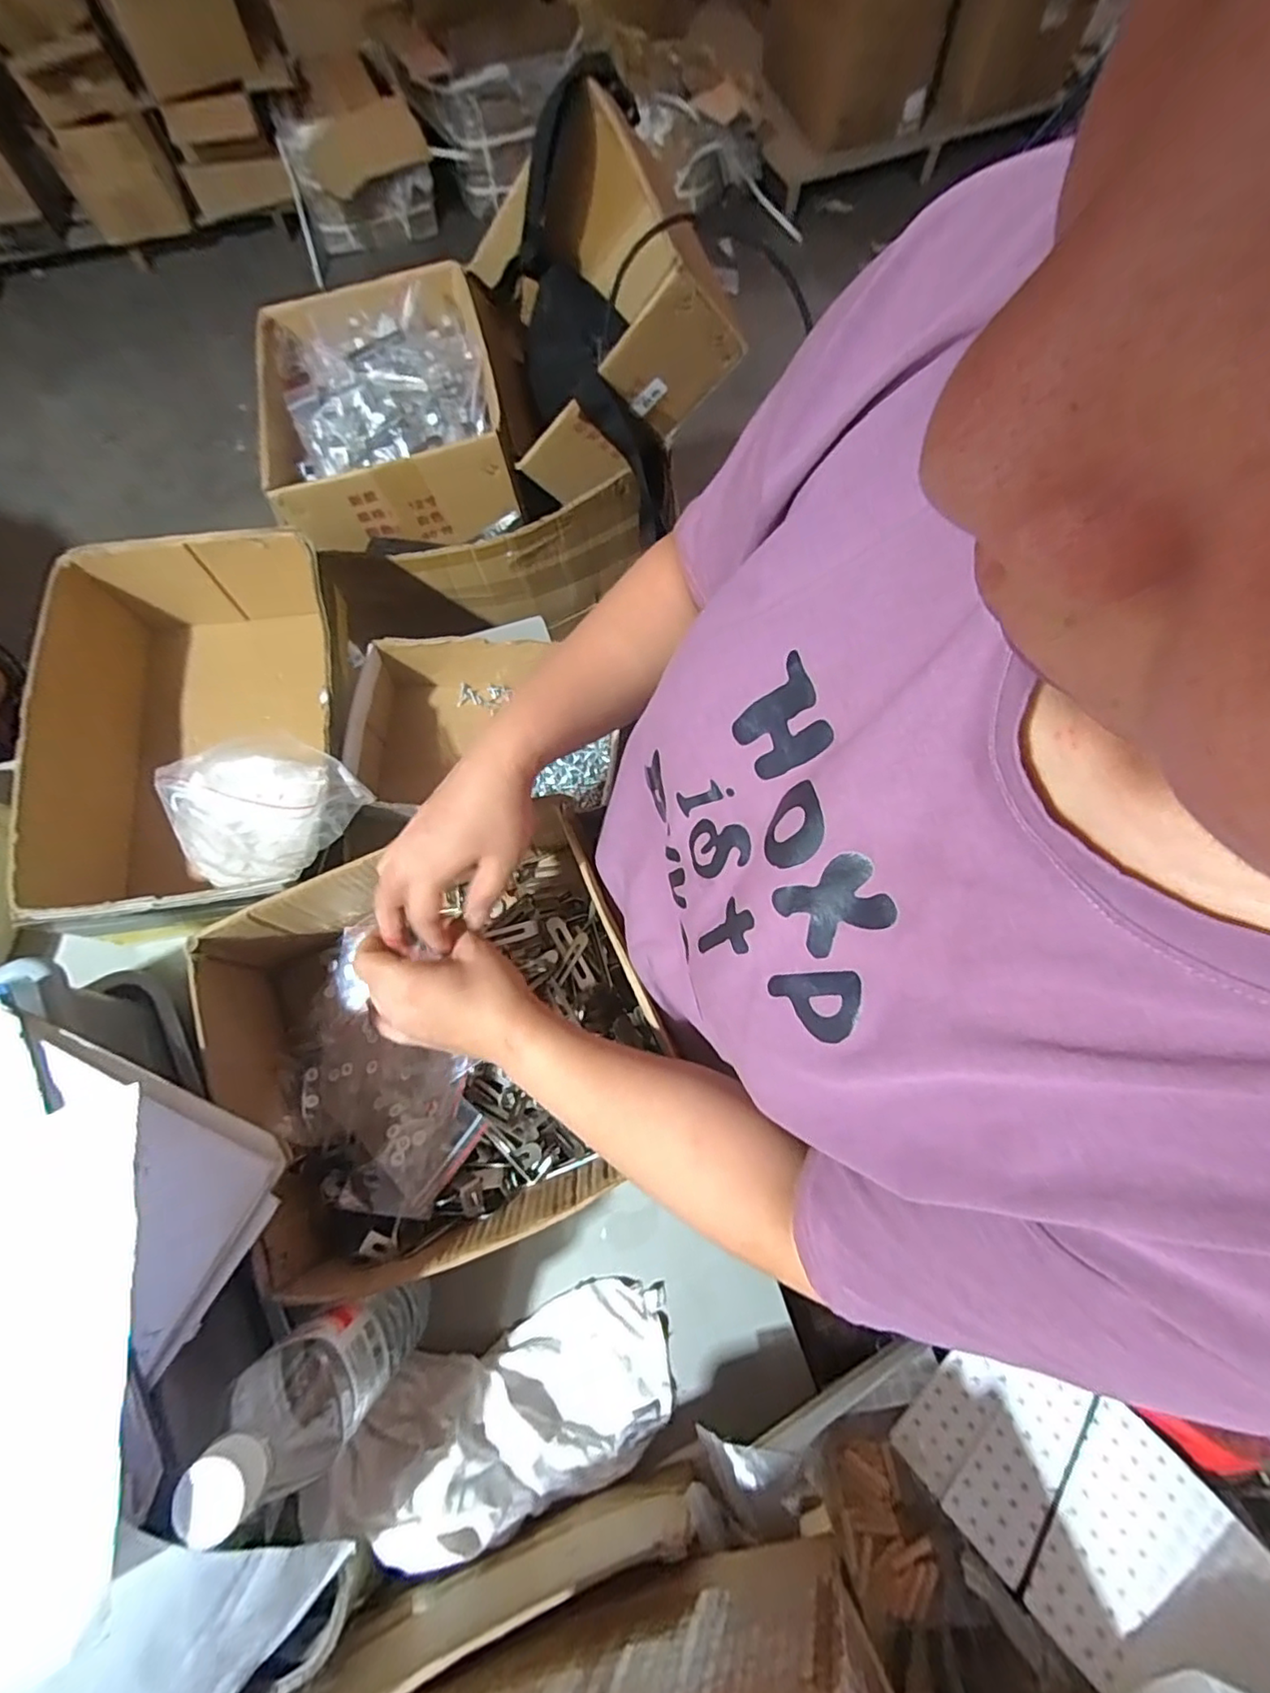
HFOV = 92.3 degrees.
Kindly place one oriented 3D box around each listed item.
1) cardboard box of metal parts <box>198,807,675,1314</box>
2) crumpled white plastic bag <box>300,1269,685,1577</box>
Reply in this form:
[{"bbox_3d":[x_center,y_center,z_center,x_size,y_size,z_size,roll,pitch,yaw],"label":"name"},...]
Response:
[{"bbox_3d":[-0.139,0.145,0.470,0.286,0.113,0.273,-22,74,-8],"label":"cardboard box of metal parts"},{"bbox_3d":[-0.089,0.416,0.442,0.248,0.044,0.116,-12,72,-20],"label":"crumpled white plastic bag"}]

